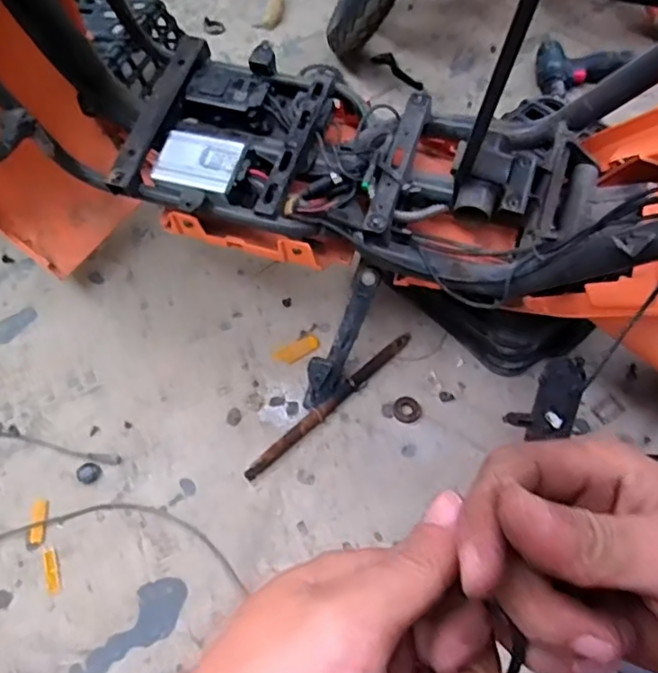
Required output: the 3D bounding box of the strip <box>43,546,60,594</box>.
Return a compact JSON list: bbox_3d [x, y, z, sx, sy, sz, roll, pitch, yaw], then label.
[{"bbox_3d":[-0.292,0.247,0.633,0.013,0.004,0.048,-19,60,-15],"label":"strip"}]

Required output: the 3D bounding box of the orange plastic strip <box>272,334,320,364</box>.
[{"bbox_3d":[-0.041,0.018,0.797,0.061,0.004,0.026,-25,62,-19],"label":"orange plastic strip"}]

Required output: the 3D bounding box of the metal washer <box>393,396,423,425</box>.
[{"bbox_3d":[0.098,0.092,0.754,0.035,0.004,0.037,2,57,-3],"label":"metal washer"}]

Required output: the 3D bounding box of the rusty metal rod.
[{"bbox_3d":[0.007,0.080,0.750,0.018,0.016,0.278,40,63,21],"label":"rusty metal rod"}]

